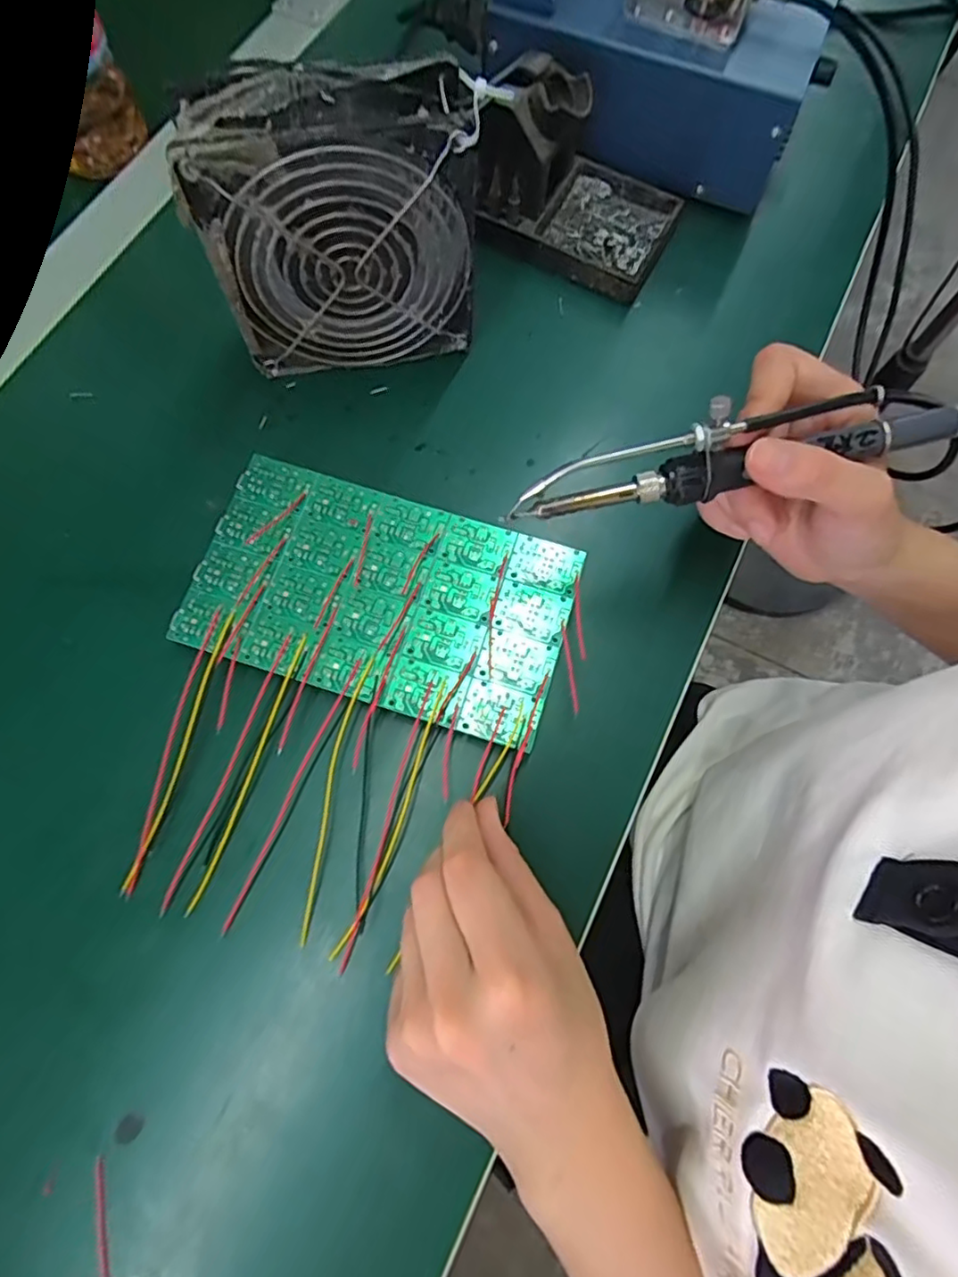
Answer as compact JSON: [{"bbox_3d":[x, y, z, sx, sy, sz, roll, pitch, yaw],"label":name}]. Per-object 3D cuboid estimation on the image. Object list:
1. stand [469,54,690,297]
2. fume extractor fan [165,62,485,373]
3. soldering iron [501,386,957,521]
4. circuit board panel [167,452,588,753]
[{"bbox_3d":[0.058,-0.264,0.350,0.113,0.068,0.079,26,74,7],"label":"stand"},{"bbox_3d":[-0.063,-0.189,0.296,0.119,0.123,0.040,-10,73,-4],"label":"fume extractor fan"},{"bbox_3d":[0.115,-0.077,0.244,0.205,0.033,0.022,-11,73,2],"label":"soldering iron"},{"bbox_3d":[-0.045,-0.020,0.299,0.172,0.015,0.101,17,73,5],"label":"circuit board panel"}]

